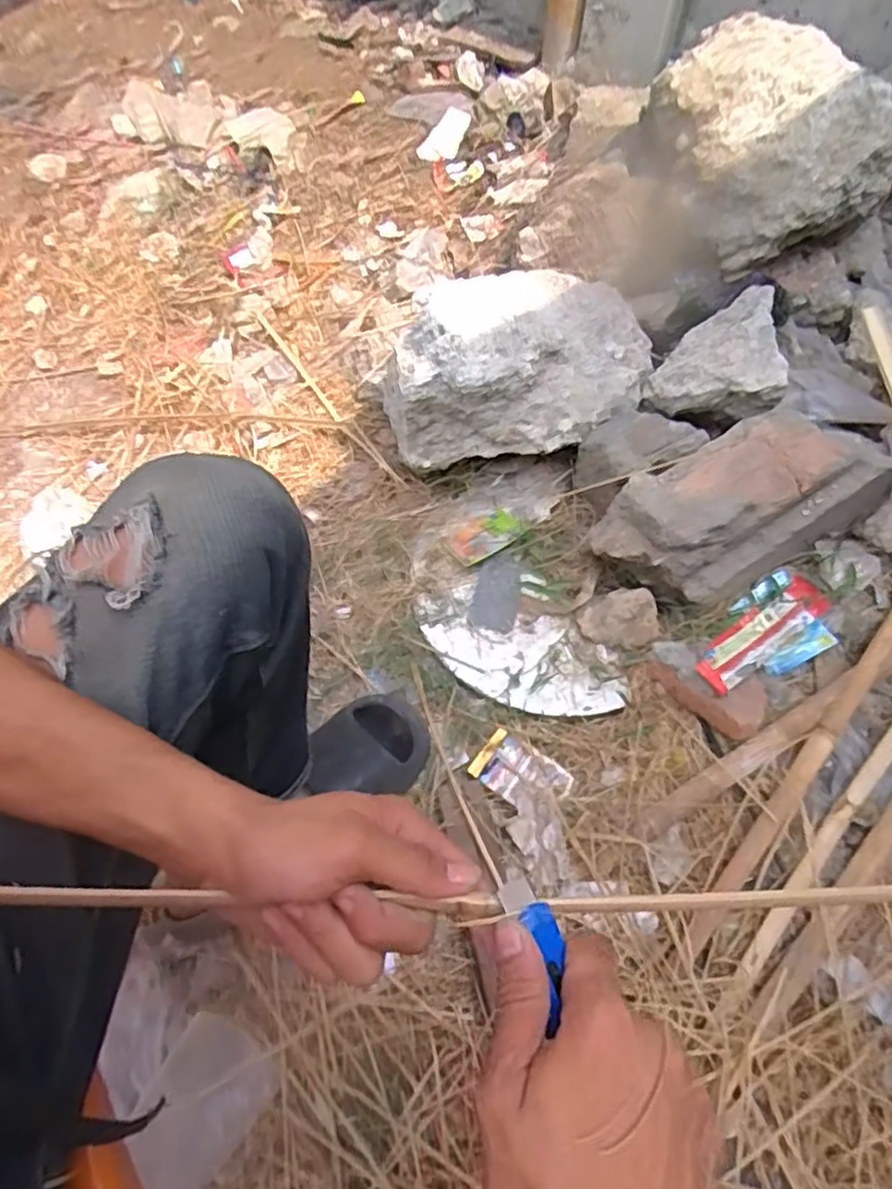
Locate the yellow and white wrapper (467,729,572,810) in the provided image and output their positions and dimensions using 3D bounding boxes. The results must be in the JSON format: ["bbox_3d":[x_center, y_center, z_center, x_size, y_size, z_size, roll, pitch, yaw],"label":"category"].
[{"bbox_3d":[0.087,0.210,0.801,0.105,0.025,0.068,33,66,17],"label":"yellow and white wrapper"}]

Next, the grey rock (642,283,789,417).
[{"bbox_3d":[0.370,-0.331,0.931,0.162,0.088,0.164,14,62,8],"label":"grey rock"}]

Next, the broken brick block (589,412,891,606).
[{"bbox_3d":[0.356,-0.107,0.841,0.338,0.128,0.152,-26,64,-13],"label":"broken brick block"}]

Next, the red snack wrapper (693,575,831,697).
[{"bbox_3d":[0.380,0.050,0.826,0.206,0.036,0.065,-33,66,-17],"label":"red snack wrapper"}]

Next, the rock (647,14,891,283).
[{"bbox_3d":[0.444,-0.678,1.014,0.237,0.180,0.383,-18,62,-10],"label":"rock"}]

